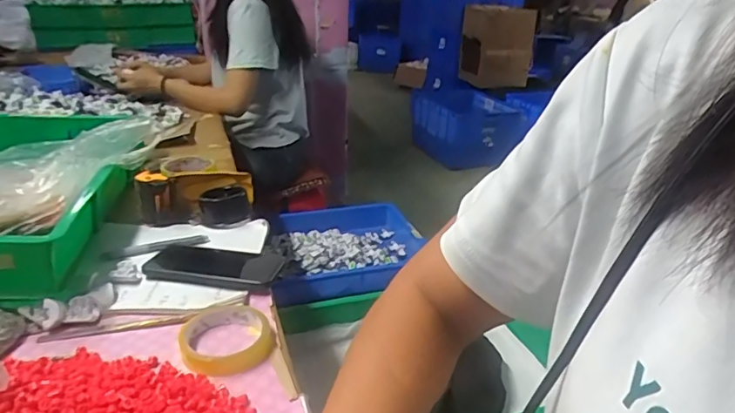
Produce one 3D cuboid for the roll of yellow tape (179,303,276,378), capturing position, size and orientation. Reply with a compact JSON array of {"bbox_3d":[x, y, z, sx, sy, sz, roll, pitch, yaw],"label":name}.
[{"bbox_3d":[-0.145,0.130,0.521,0.086,0.021,0.098,-9,27,-24],"label":"roll of yellow tape"}]

